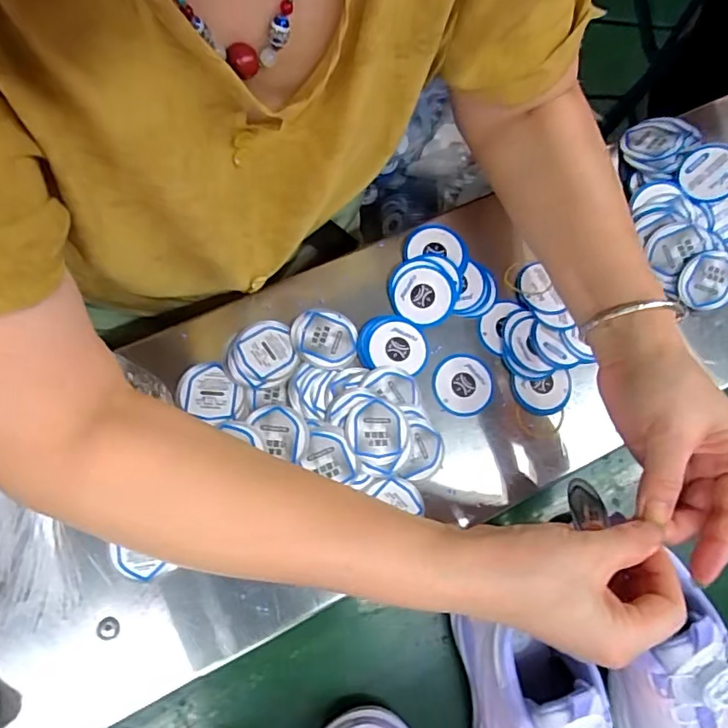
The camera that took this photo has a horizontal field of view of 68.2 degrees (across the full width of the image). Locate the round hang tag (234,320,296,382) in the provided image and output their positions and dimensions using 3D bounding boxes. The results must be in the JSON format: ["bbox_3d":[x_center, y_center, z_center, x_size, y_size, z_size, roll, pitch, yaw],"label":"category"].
[{"bbox_3d":[-0.074,-0.011,0.408,0.044,0.006,0.045,0,78,-1],"label":"round hang tag"}]

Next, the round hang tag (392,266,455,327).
[{"bbox_3d":[0.047,-0.054,0.432,0.047,0.004,0.048,0,85,2],"label":"round hang tag"}]

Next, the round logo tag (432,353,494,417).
[{"bbox_3d":[0.078,0.017,0.428,0.047,0.004,0.048,0,78,-1],"label":"round logo tag"}]

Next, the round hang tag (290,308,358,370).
[{"bbox_3d":[-0.031,-0.021,0.419,0.050,0.004,0.048,4,69,-11],"label":"round hang tag"}]

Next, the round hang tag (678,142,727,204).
[{"bbox_3d":[0.293,-0.163,0.454,0.046,0.011,0.049,-3,84,27],"label":"round hang tag"}]

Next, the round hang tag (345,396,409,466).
[{"bbox_3d":[0.010,0.050,0.403,0.046,0.006,0.049,0,78,-1],"label":"round hang tag"}]

